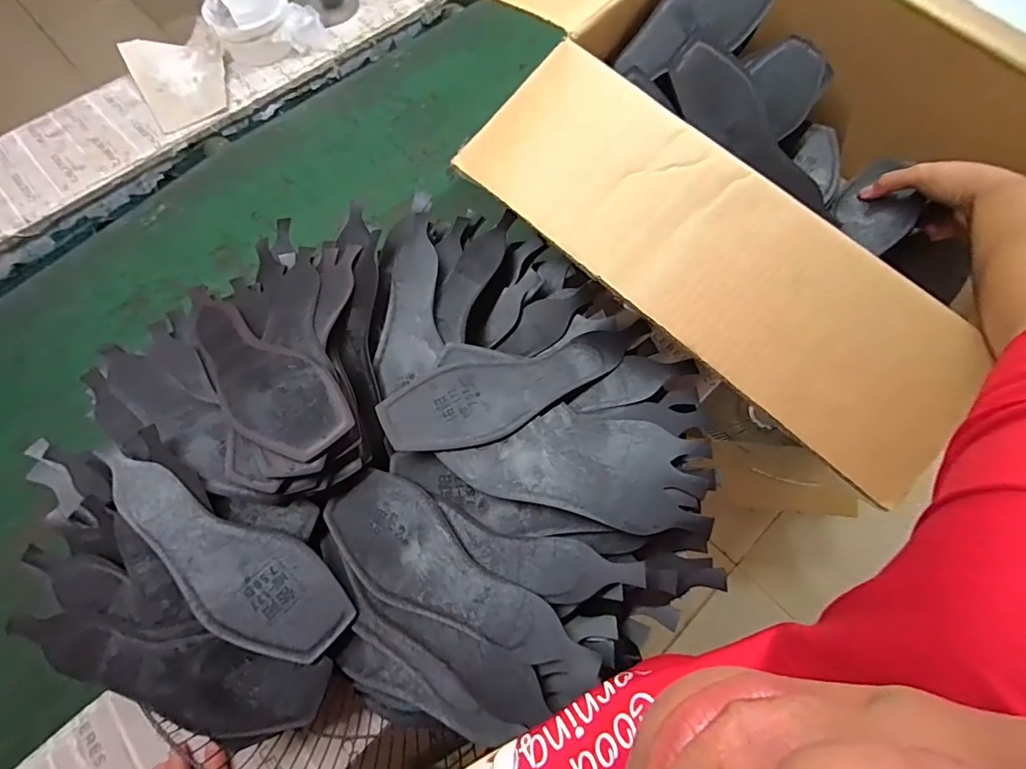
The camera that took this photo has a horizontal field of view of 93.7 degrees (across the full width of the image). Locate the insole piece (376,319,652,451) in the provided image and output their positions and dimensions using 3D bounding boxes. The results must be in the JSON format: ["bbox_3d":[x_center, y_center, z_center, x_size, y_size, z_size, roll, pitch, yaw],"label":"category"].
[{"bbox_3d":[0.010,0.001,0.410,0.238,0.017,0.073,-18,68,-8],"label":"insole piece"}]

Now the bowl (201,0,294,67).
[{"bbox_3d":[-0.412,-0.575,0.764,0.121,0.061,0.121,0,67,0],"label":"bowl"}]

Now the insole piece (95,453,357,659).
[{"bbox_3d":[-0.233,0.136,0.371,0.220,0.031,0.076,25,69,10],"label":"insole piece"}]

